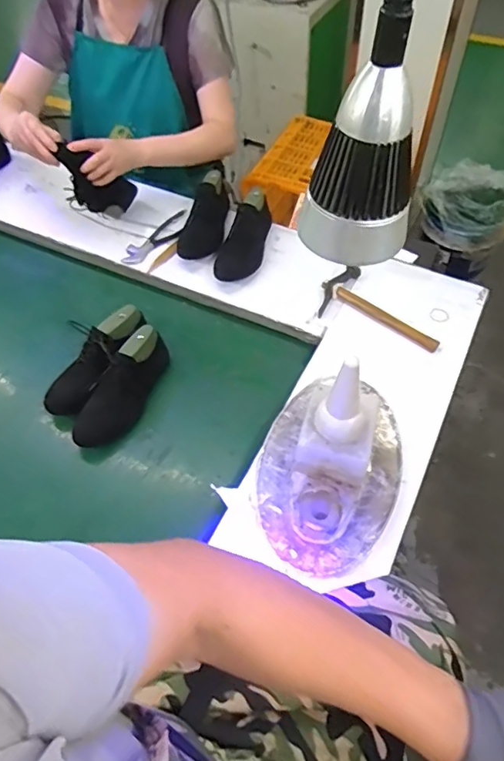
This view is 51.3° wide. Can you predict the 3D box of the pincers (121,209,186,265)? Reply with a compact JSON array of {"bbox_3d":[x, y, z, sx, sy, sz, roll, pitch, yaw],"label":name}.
[{"bbox_3d":[-0.200,-0.307,1.139,0.064,0.020,0.185,33,62,23],"label":"pincers"}]

